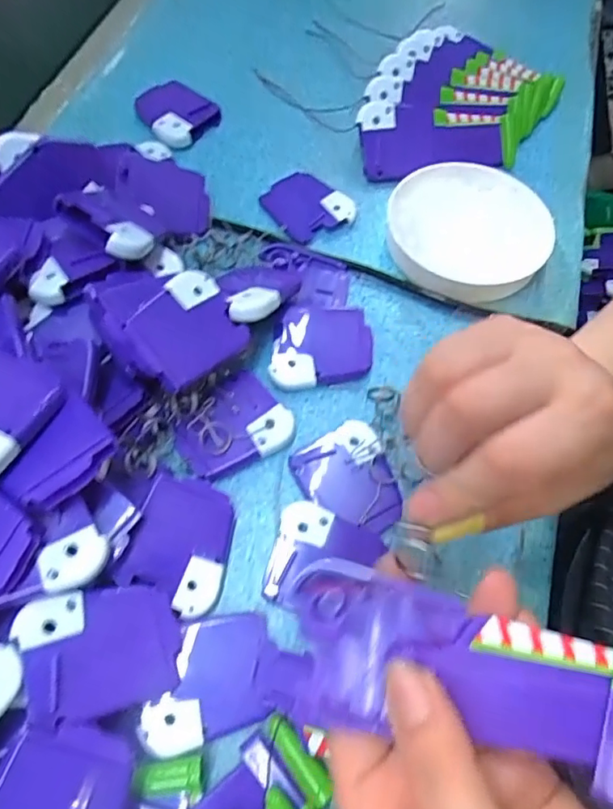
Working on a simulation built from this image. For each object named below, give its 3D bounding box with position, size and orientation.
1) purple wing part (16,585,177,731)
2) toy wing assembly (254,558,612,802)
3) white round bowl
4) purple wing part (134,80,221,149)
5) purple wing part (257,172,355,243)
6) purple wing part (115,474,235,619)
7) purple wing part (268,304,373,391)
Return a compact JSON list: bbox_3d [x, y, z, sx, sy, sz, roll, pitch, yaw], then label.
[{"bbox_3d":[-0.087,0.104,0.224,0.062,0.004,0.048,1,60,-30],"label":"purple wing part"},{"bbox_3d":[0.049,0.089,0.172,0.131,0.020,0.056,8,89,21],"label":"toy wing assembly"},{"bbox_3d":[0.110,-0.115,0.356,0.108,0.026,0.101,1,64,-1],"label":"white round bowl"},{"bbox_3d":[-0.102,-0.229,0.412,0.050,0.015,0.068,-37,71,-18],"label":"purple wing part"},{"bbox_3d":[0.000,-0.146,0.378,0.050,0.008,0.060,-32,69,-16],"label":"purple wing part"},{"bbox_3d":[-0.062,0.068,0.263,0.048,0.004,0.063,21,59,-13],"label":"purple wing part"},{"bbox_3d":[0.009,-0.036,0.320,0.059,0.013,0.052,3,64,0],"label":"purple wing part"}]

